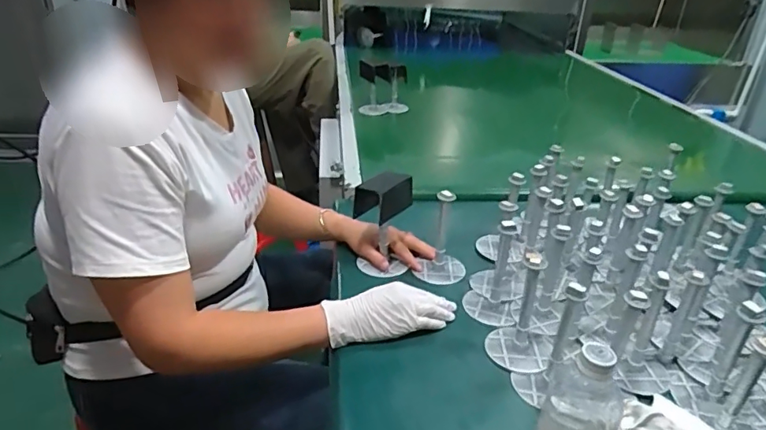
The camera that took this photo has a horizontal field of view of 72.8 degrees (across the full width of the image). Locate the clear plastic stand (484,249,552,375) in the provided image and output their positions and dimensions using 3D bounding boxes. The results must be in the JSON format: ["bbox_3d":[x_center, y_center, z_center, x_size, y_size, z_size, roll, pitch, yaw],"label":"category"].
[{"bbox_3d":[0.195,0.122,0.709,0.087,0.145,0.109,11,28,15],"label":"clear plastic stand"}]

